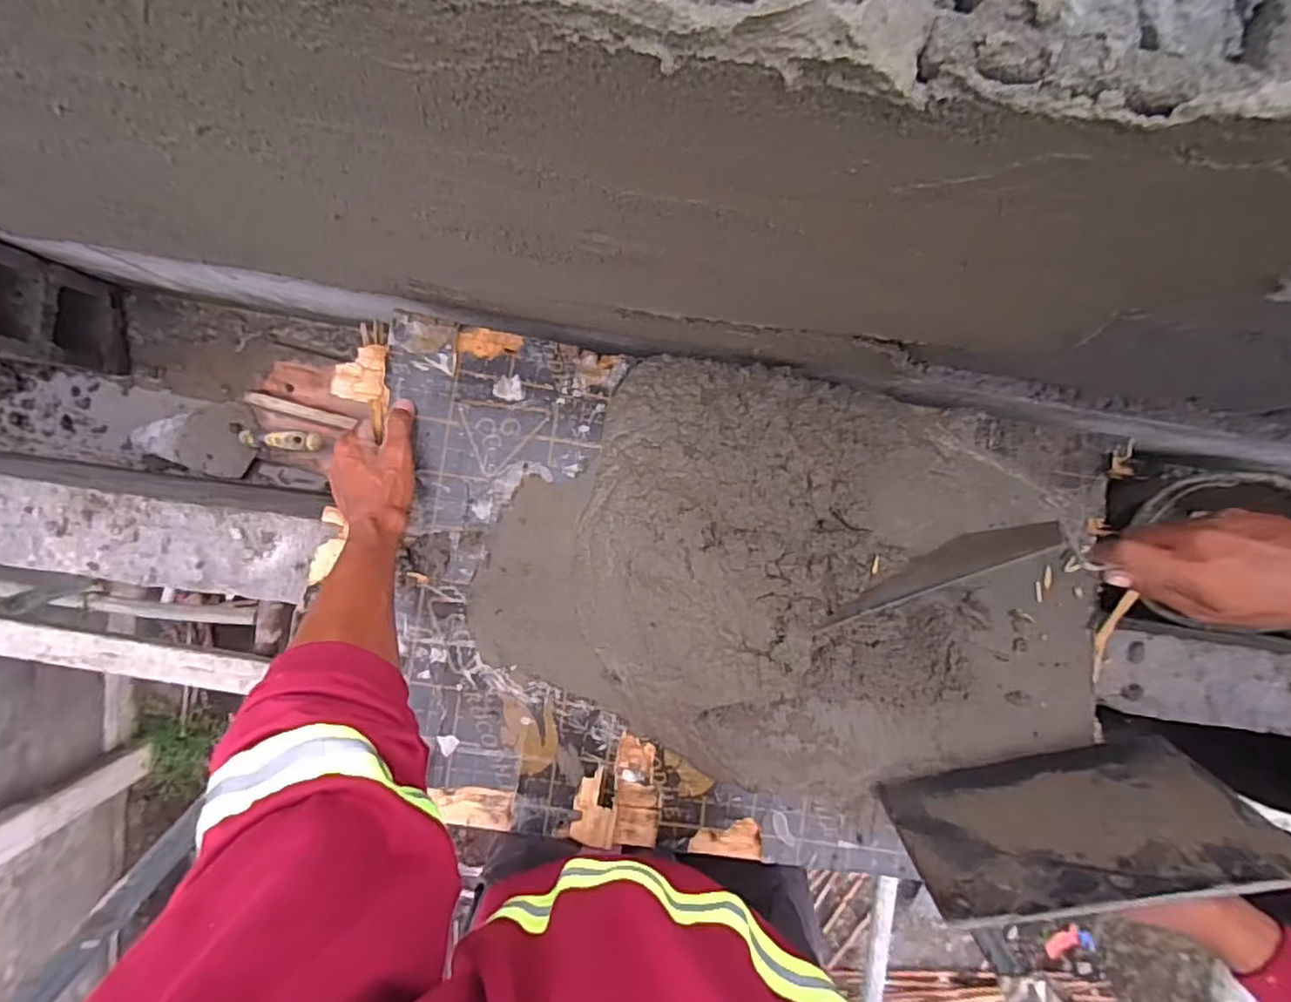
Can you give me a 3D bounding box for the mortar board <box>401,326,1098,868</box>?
[{"bbox_3d":[0.120,0.111,0.616,0.744,0.068,0.495,5,89,-3],"label":"mortar board"}]

